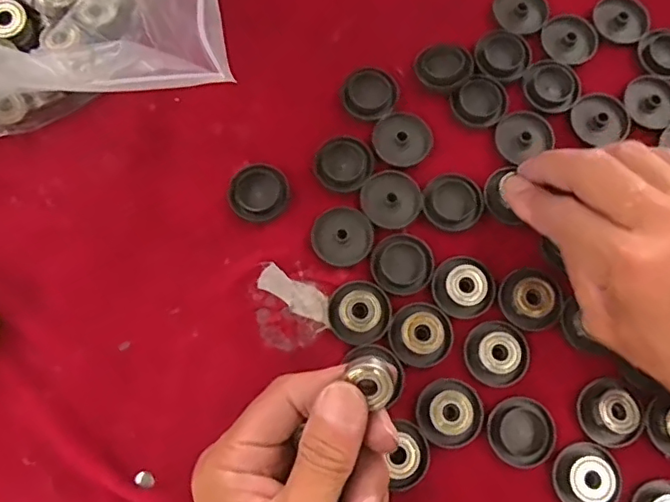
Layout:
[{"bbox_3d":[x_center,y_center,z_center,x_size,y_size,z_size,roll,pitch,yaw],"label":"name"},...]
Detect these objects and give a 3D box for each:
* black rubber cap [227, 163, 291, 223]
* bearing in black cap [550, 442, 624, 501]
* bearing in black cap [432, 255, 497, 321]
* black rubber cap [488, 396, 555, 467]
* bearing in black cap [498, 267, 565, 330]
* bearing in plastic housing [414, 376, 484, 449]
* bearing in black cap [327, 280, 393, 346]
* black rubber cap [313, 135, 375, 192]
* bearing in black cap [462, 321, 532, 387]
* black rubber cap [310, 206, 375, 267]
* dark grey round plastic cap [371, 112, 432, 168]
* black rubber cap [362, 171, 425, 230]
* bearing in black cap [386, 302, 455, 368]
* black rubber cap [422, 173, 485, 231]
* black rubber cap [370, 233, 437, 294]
[{"bbox_3d":[-0.042,-0.033,0.318,0.033,0.008,0.032,0,76,-1],"label":"black rubber cap"},{"bbox_3d":[0.124,0.111,0.281,0.033,0.011,0.031,0,76,-1],"label":"bearing in black cap"},{"bbox_3d":[0.068,0.019,0.303,0.031,0.009,0.032,0,76,-1],"label":"bearing in black cap"},{"bbox_3d":[0.095,0.092,0.290,0.033,0.004,0.033,0,76,-1],"label":"black rubber cap"},{"bbox_3d":[0.104,0.025,0.303,0.031,0.007,0.033,0,76,-1],"label":"bearing in black cap"},{"bbox_3d":[0.058,0.082,0.288,0.032,0.009,0.033,0,76,-1],"label":"bearing in plastic housing"},{"bbox_3d":[0.013,0.031,0.298,0.032,0.010,0.033,0,76,-1],"label":"bearing in black cap"},{"bbox_3d":[0.005,-0.050,0.321,0.032,0.004,0.031,0,76,-1],"label":"black rubber cap"},{"bbox_3d":[0.085,0.052,0.295,0.033,0.009,0.032,0,76,-1],"label":"bearing in black cap"},{"bbox_3d":[0.004,-0.009,0.311,0.033,0.005,0.032,0,76,-1],"label":"black rubber cap"},{"bbox_3d":[0.039,-0.064,0.326,0.033,0.004,0.032,0,76,-1],"label":"dark grey round plastic cap"},{"bbox_3d":[0.031,-0.029,0.316,0.032,0.004,0.032,0,76,-1],"label":"black rubber cap"},{"bbox_3d":[0.045,0.043,0.296,0.032,0.009,0.031,0,76,-1],"label":"bearing in black cap"},{"bbox_3d":[0.066,-0.028,0.316,0.032,0.004,0.032,0,76,-1],"label":"black rubber cap"},{"bbox_3d":[0.036,0.007,0.308,0.032,0.004,0.032,0,76,-1],"label":"black rubber cap"}]

